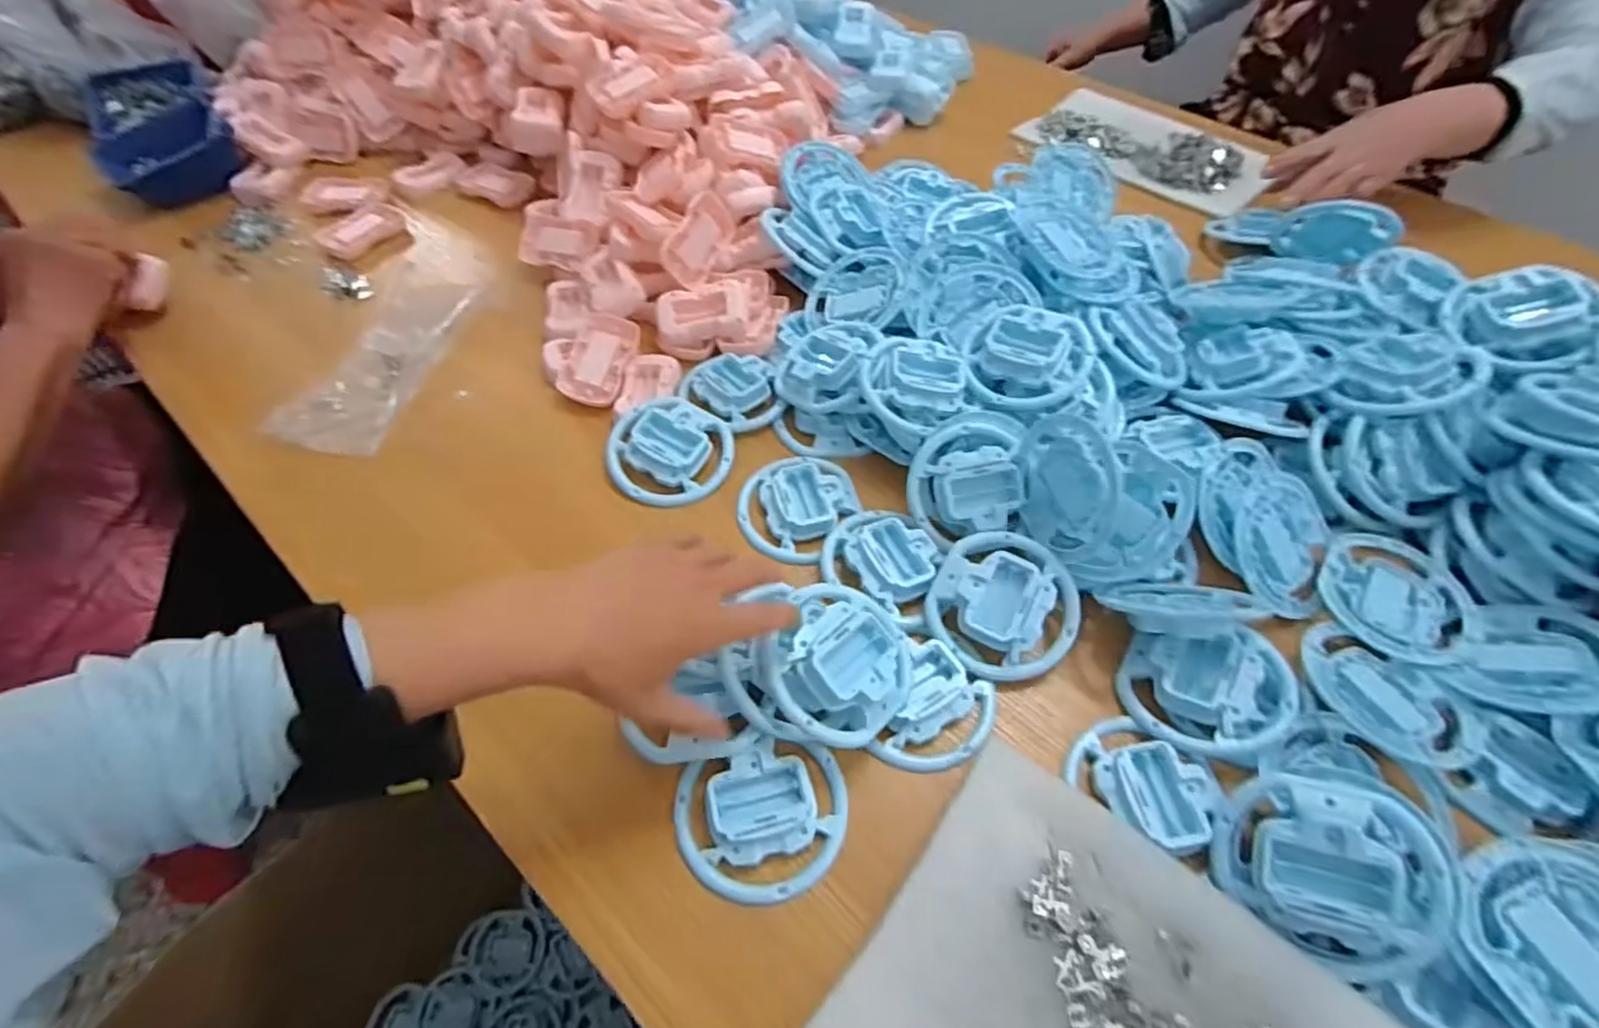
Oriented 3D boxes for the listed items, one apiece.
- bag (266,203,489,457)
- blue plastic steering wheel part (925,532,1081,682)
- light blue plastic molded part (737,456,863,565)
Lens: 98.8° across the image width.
[{"bbox_3d":[-0.396,-0.209,0.695,0.131,0.022,0.386,-5,53,-2],"label":"bag"},{"bbox_3d":[0.145,0.061,0.483,0.101,0.032,0.103,0,54,0],"label":"blue plastic steering wheel part"},{"bbox_3d":[-0.007,-0.011,0.551,0.093,0.019,0.097,-1,58,2],"label":"light blue plastic molded part"}]

